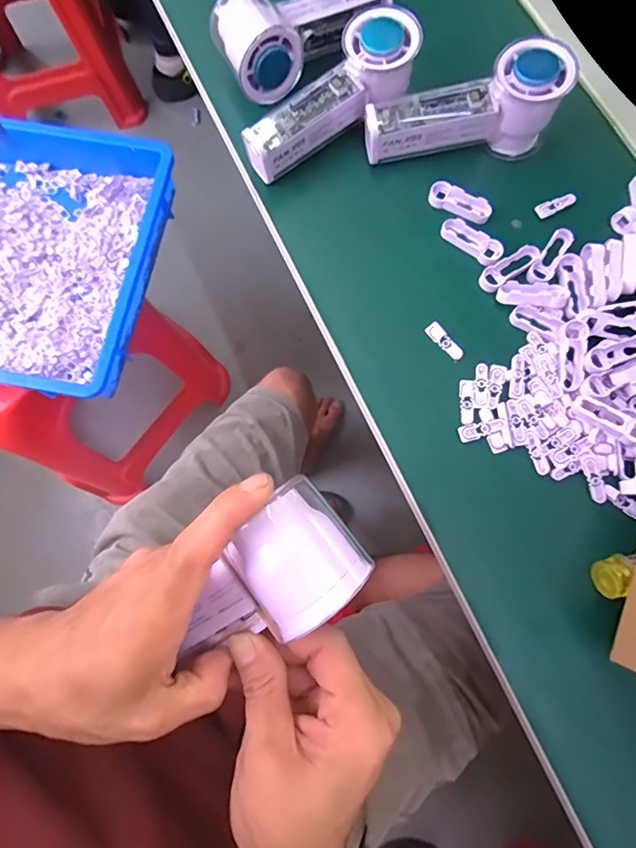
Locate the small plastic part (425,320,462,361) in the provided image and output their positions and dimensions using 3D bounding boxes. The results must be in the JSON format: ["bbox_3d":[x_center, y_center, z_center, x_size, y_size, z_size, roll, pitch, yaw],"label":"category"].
[{"bbox_3d":[0.096,-0.063,0.351,0.011,0.004,0.034,-36,79,-6],"label":"small plastic part"}]

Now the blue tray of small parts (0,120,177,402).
[{"bbox_3d":[-0.499,-0.249,0.640,0.544,0.064,0.370,10,78,4],"label":"blue tray of small parts"}]

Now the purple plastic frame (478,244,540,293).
[{"bbox_3d":[0.149,-0.123,0.363,0.050,0.010,0.019,-36,79,-6],"label":"purple plastic frame"}]

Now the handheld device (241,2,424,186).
[{"bbox_3d":[0.010,-0.256,0.365,0.158,0.047,0.055,-38,79,7],"label":"handheld device"}]

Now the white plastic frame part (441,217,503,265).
[{"bbox_3d":[0.122,-0.146,0.369,0.051,0.005,0.021,38,81,9],"label":"white plastic frame part"}]

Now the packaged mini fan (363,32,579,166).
[{"bbox_3d":[0.113,-0.251,0.367,0.151,0.065,0.050,-4,77,1],"label":"packaged mini fan"}]

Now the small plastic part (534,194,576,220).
[{"bbox_3d":[0.194,-0.178,0.376,0.033,0.004,0.012,-27,78,-4],"label":"small plastic part"}]

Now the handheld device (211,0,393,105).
[{"bbox_3d":[-0.017,-0.339,0.390,0.153,0.051,0.074,-41,80,-7],"label":"handheld device"}]

